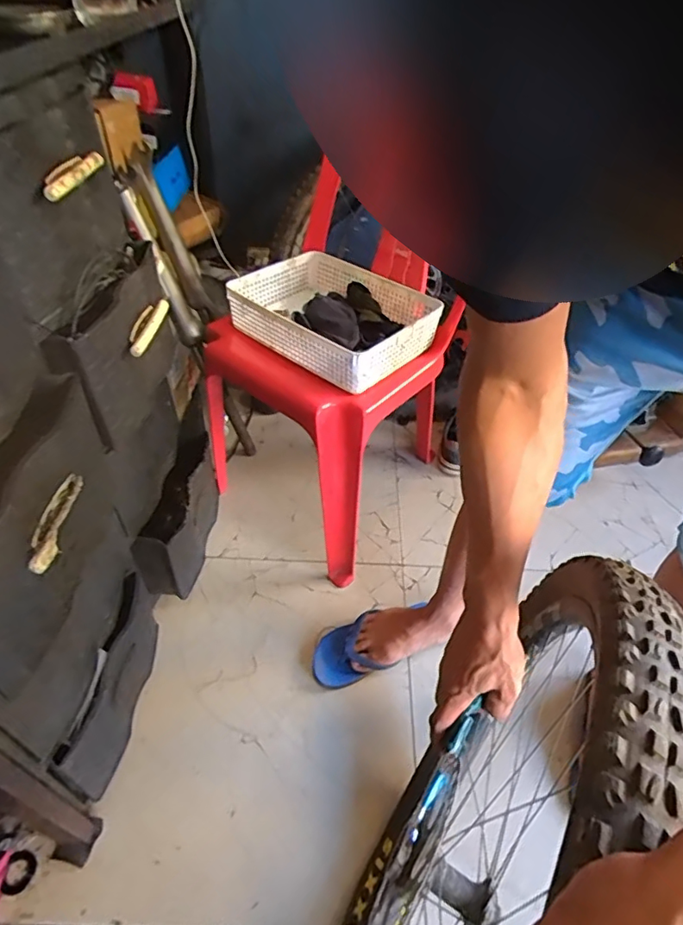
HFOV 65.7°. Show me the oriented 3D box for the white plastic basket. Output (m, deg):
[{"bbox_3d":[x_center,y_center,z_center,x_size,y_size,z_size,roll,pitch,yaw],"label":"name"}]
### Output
[{"bbox_3d":[-0.012,-0.268,0.970,0.330,0.079,0.252,30,51,25],"label":"white plastic basket"}]

